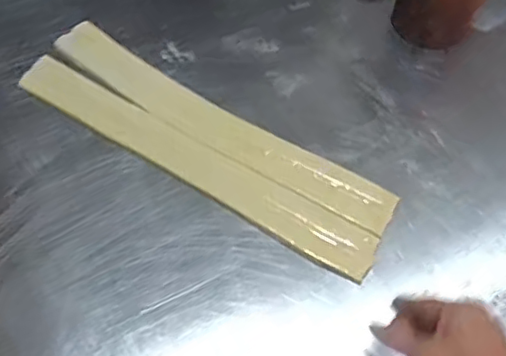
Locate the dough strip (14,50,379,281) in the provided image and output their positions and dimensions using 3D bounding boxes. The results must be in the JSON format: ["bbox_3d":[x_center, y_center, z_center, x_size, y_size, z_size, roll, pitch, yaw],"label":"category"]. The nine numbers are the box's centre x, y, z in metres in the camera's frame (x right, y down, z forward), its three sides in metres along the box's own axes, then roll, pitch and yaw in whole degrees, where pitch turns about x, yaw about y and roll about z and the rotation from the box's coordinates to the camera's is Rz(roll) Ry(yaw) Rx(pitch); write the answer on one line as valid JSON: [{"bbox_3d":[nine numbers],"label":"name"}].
[{"bbox_3d":[-0.057,-0.017,0.567,0.365,0.012,0.046,29,61,14],"label":"dough strip"}]

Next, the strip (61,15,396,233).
[{"bbox_3d":[-0.037,-0.054,0.590,0.368,0.008,0.050,32,62,16],"label":"strip"}]

